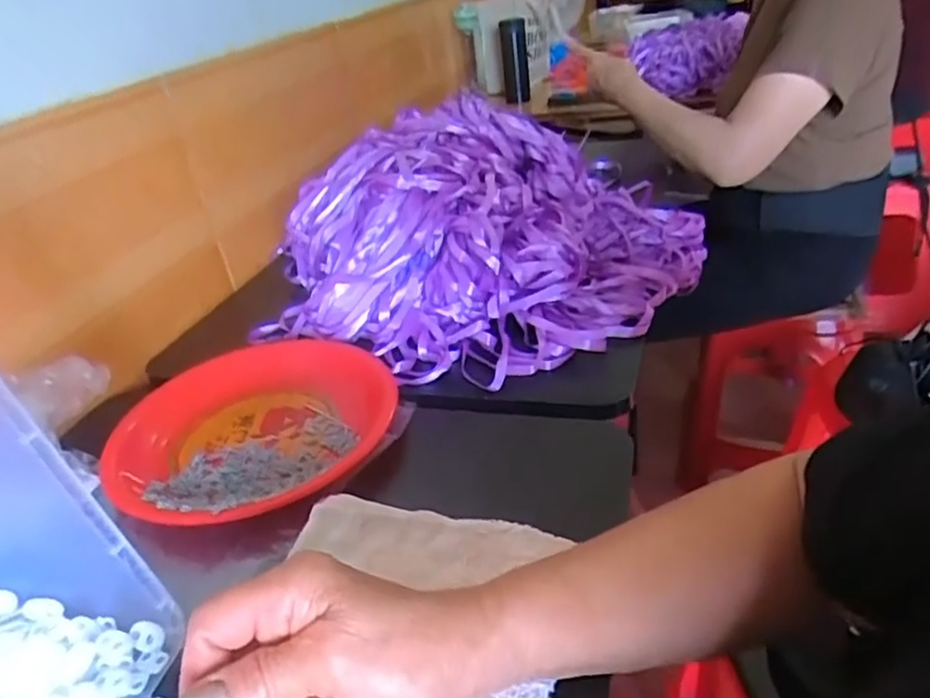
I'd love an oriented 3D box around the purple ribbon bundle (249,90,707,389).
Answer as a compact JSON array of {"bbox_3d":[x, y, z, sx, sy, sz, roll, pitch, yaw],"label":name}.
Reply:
[{"bbox_3d":[0.015,-0.134,0.713,0.378,0.159,0.369,15,38,34],"label":"purple ribbon bundle"}]

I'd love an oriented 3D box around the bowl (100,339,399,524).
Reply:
[{"bbox_3d":[-0.163,0.060,0.552,0.197,0.044,0.228,-3,31,8],"label":"bowl"}]

